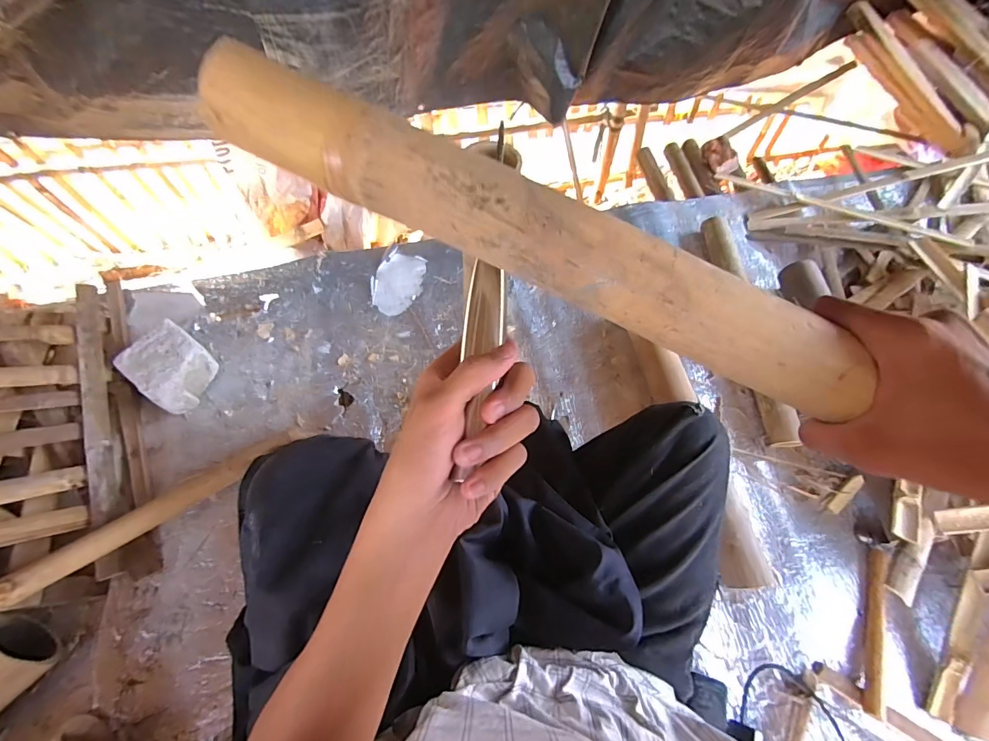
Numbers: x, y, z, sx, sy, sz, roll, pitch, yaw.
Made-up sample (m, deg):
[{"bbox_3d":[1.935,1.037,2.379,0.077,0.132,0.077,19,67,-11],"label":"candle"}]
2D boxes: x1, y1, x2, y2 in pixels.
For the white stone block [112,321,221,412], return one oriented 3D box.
[{"bbox_3d":[-0.581,-0.005,0.785,0.130,0.089,0.121,35,68,12],"label":"white stone block"}]

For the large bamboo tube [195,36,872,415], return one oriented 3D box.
[{"bbox_3d":[0.029,-0.076,0.256,0.401,0.041,0.041,25,66,-2],"label":"large bamboo tube"}]

